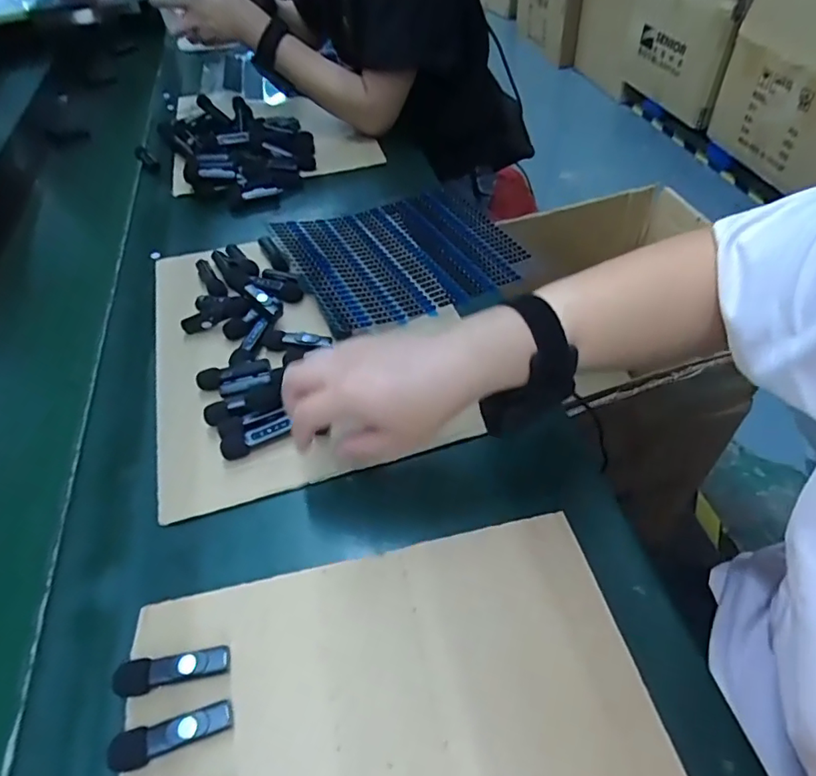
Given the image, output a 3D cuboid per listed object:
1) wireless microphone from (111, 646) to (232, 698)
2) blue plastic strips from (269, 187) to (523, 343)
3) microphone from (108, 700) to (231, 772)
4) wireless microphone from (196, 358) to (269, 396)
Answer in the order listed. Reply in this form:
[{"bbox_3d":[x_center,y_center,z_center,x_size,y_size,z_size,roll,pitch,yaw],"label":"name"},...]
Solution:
[{"bbox_3d":[-0.141,0.170,0.315,0.063,0.015,0.020,-8,50,-4],"label":"wireless microphone"},{"bbox_3d":[-0.005,-0.159,0.594,0.244,0.032,0.209,-23,52,-16],"label":"blue plastic strips"},{"bbox_3d":[-0.132,0.194,0.293,0.065,0.012,0.020,-12,50,-8],"label":"microphone"},{"bbox_3d":[-0.154,-0.007,0.464,0.065,0.018,0.029,-7,50,-3],"label":"wireless microphone"}]

